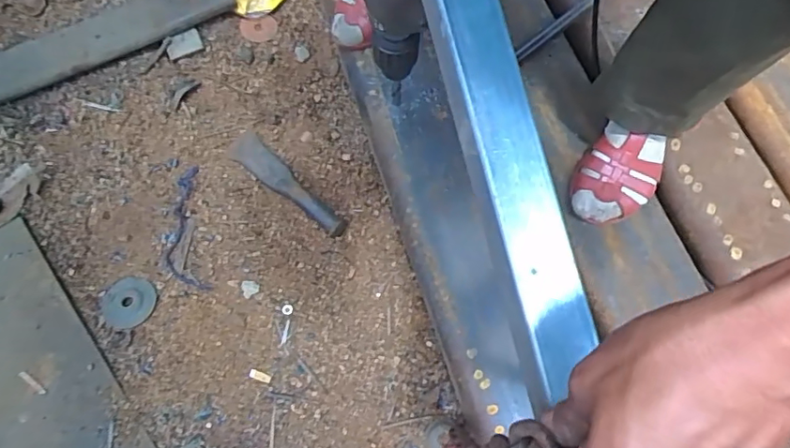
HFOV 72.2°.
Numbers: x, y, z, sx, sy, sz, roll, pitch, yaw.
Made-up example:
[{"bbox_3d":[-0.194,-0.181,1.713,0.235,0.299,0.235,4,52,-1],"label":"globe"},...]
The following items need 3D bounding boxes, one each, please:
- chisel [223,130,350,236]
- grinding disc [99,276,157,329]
[{"bbox_3d":[-0.169,-0.062,0.825,0.232,0.028,0.048,43,76,13],"label":"chisel"},{"bbox_3d":[-0.381,0.111,0.767,0.077,0.007,0.072,0,71,0],"label":"grinding disc"}]

